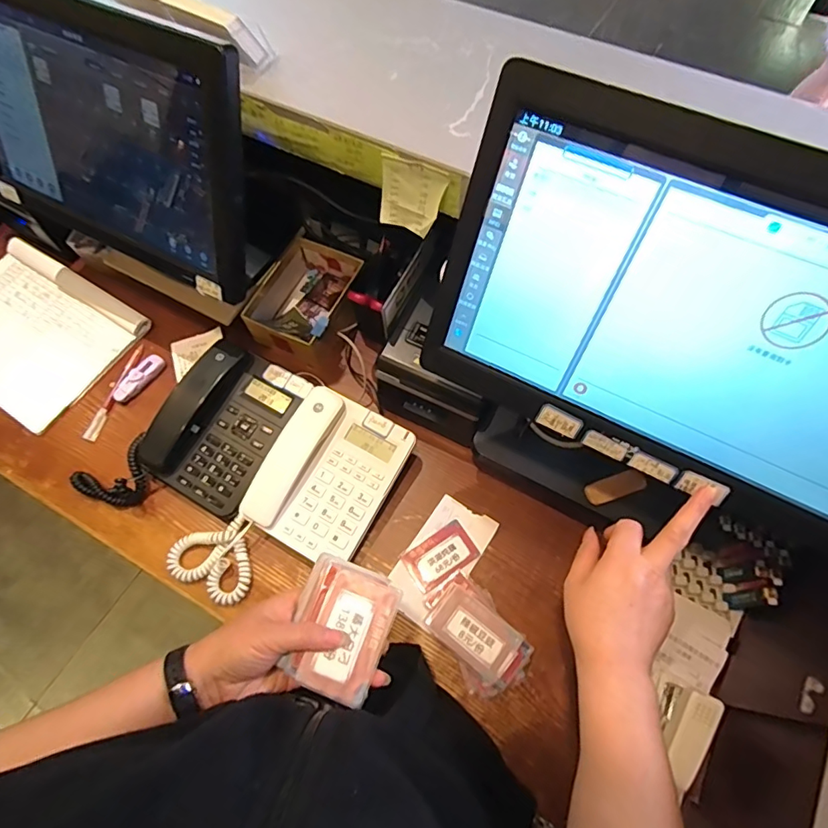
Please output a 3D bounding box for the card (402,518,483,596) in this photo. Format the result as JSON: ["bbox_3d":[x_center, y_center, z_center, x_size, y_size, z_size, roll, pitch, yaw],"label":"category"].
[{"bbox_3d":[0.032,0.174,0.612,0.085,0.004,0.053,-32,70,-12],"label":"card"}]

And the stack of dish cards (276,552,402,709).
[{"bbox_3d":[-0.060,0.173,0.407,0.077,0.011,0.098,18,69,9],"label":"stack of dish cards"}]

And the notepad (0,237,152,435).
[{"bbox_3d":[-0.588,-0.130,0.765,0.311,0.018,0.221,32,71,14],"label":"notepad"}]

